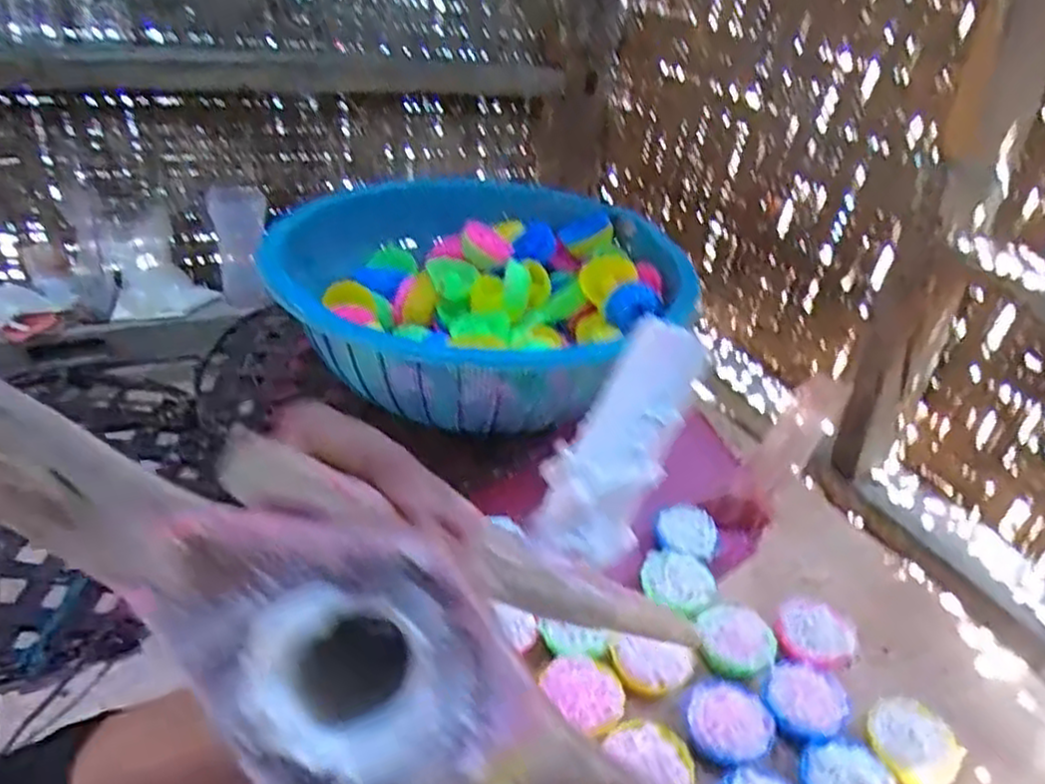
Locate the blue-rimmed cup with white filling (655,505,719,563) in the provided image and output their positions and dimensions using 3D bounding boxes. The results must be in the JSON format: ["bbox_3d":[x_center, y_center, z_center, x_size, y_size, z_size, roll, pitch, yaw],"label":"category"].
[{"bbox_3d":[0.152,0.133,0.713,0.060,0.024,0.056,12,33,8],"label":"blue-rimmed cup with white filling"}]

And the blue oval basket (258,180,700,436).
[{"bbox_3d":[-0.043,-0.119,0.863,0.446,0.131,0.362,-10,37,-25],"label":"blue oval basket"}]

